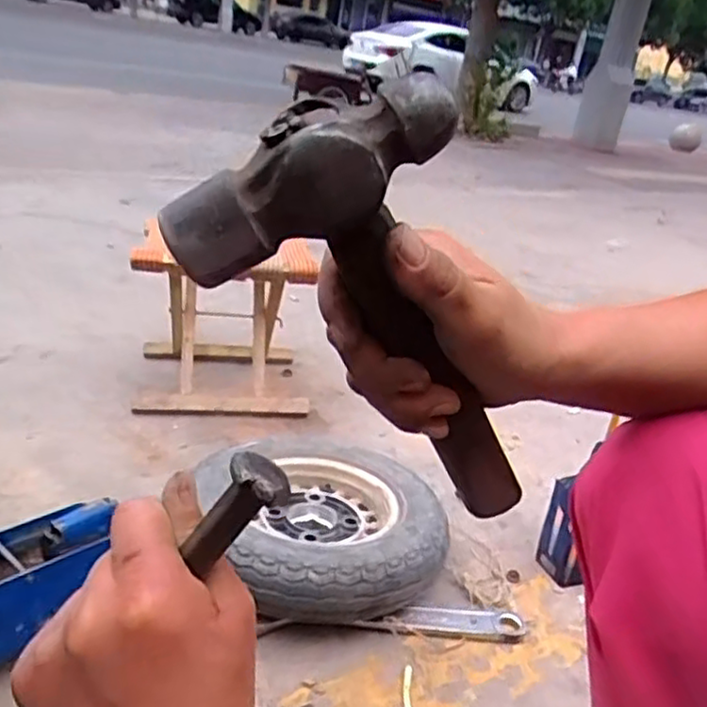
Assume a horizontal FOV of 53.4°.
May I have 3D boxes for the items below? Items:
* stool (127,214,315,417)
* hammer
[{"bbox_3d":[-0.241,-0.066,1.311,0.310,0.287,0.274,6,24,-10],"label":"stool"},{"bbox_3d":[0.022,0.002,0.310,0.099,0.232,0.046,-42,41,-12],"label":"hammer"}]

